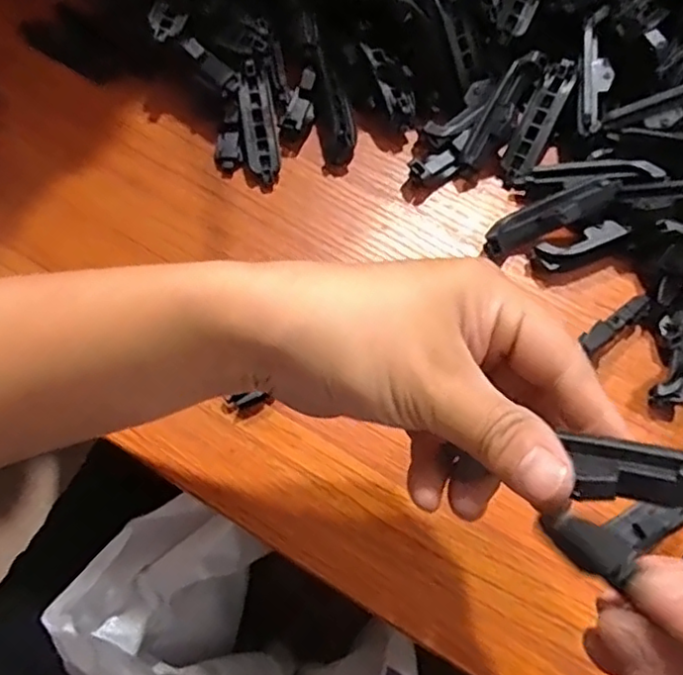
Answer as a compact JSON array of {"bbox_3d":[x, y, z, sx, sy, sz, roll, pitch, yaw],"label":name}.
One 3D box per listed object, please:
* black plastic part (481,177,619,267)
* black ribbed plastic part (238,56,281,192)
[{"bbox_3d":[0.111,-0.064,0.343,0.074,0.019,0.019,-27,69,7],"label":"black plastic part"},{"bbox_3d":[-0.048,-0.121,0.367,0.020,0.009,0.074,-7,85,-4],"label":"black ribbed plastic part"}]

